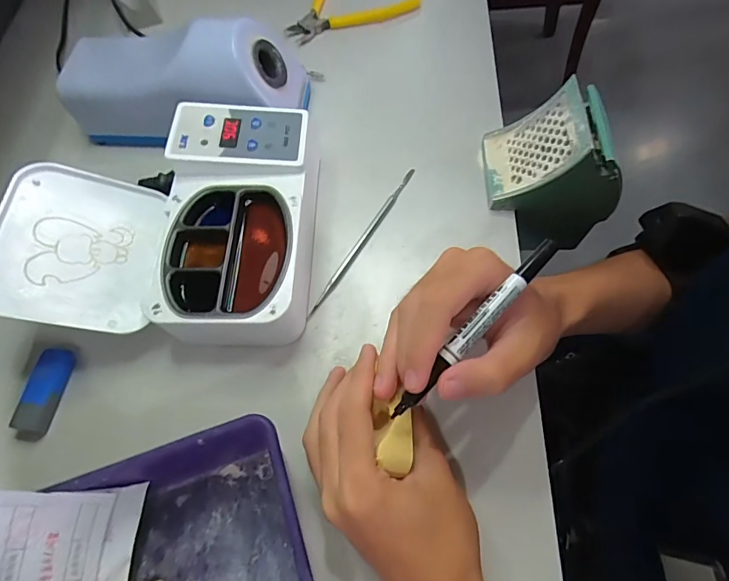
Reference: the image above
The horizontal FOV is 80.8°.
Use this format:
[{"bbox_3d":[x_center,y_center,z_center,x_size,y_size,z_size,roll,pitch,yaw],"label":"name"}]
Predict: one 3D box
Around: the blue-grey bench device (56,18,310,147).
[{"bbox_3d":[-0.167,-0.194,0.395,0.212,0.093,0.087,-1,66,3],"label":"blue-grey bench device"}]

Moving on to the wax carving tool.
[{"bbox_3d":[0.000,-0.046,0.369,0.007,0.009,0.168,29,71,15],"label":"wax carving tool"}]

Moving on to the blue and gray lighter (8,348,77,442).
[{"bbox_3d":[-0.246,0.078,0.329,0.028,0.018,0.068,2,66,4],"label":"blue and gray lighter"}]

